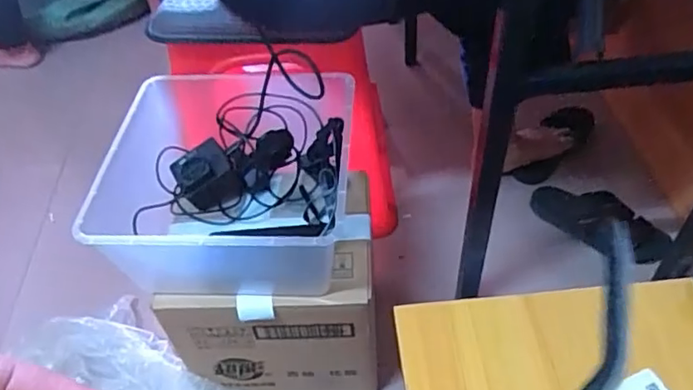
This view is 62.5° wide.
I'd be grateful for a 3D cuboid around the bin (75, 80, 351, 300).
[{"bbox_3d":[-0.156,-0.025,0.783,0.330,0.149,0.264,-2,47,4],"label":"bin"}]

